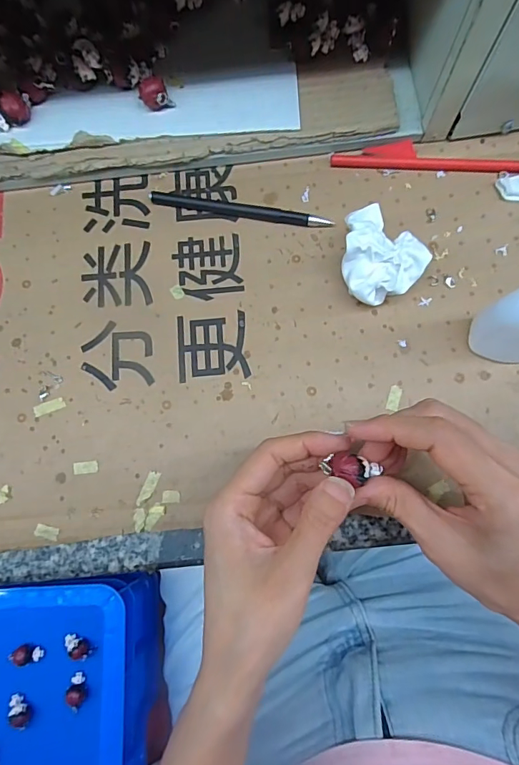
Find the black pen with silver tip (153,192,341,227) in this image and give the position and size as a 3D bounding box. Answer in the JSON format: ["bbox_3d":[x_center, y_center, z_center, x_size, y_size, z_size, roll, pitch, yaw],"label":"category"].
[{"bbox_3d":[-0.014,-0.130,0.337,0.136,0.010,0.012,11,82,3],"label":"black pen with silver tip"}]

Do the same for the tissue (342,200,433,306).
[{"bbox_3d":[0.077,-0.084,0.309,0.053,0.037,0.065,-41,79,-7],"label":"tissue"}]

